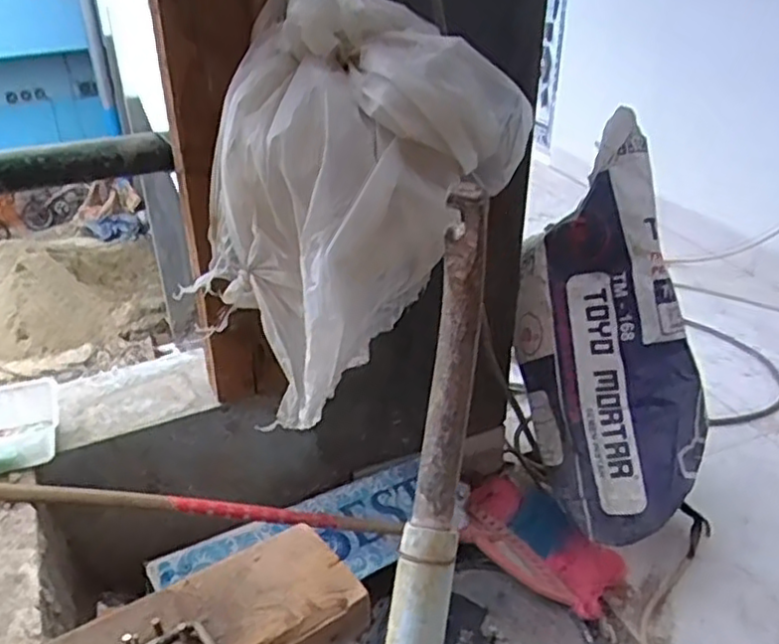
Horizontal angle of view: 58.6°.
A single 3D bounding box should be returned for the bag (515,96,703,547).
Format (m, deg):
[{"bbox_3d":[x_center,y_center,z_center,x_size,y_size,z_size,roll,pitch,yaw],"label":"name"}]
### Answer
[{"bbox_3d":[0.311,0.010,0.979,0.211,0.538,0.166,-2,-5,-3],"label":"bag"}]

